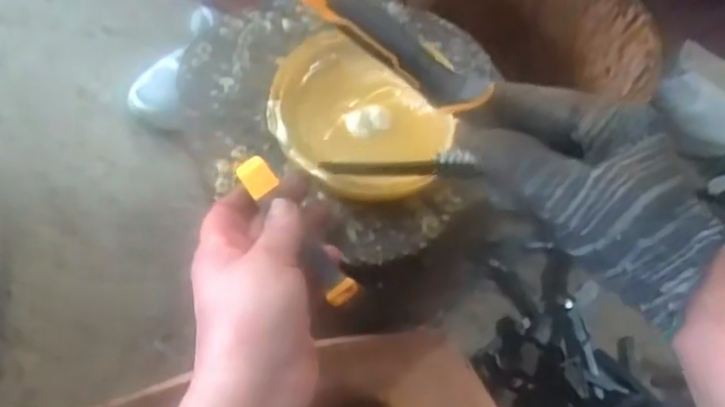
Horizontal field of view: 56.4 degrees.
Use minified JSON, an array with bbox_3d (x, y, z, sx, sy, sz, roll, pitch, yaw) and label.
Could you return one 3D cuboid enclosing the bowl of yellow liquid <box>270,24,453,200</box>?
[{"bbox_3d":[0.002,-0.065,0.463,0.119,0.038,0.141,15,66,9],"label":"bowl of yellow liquid"}]

